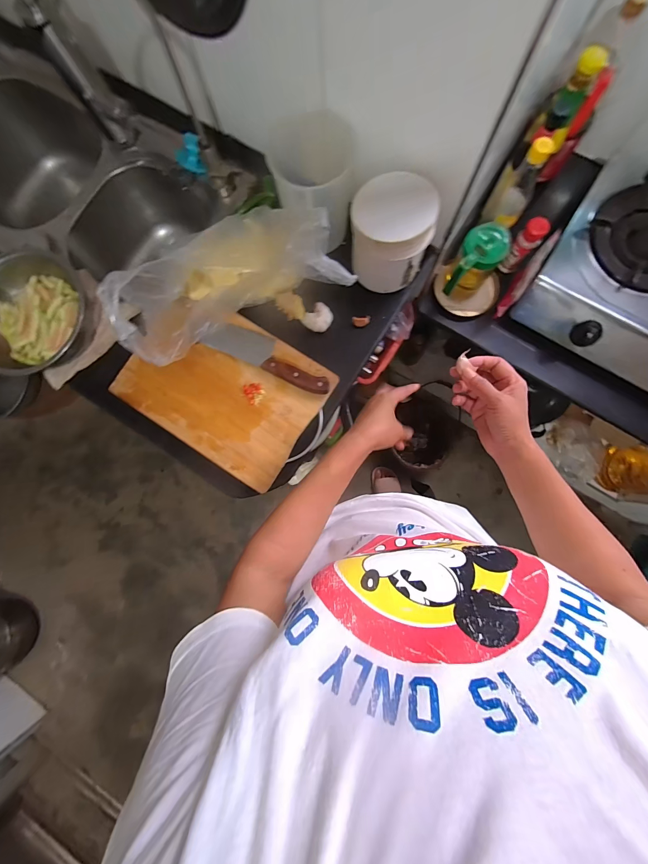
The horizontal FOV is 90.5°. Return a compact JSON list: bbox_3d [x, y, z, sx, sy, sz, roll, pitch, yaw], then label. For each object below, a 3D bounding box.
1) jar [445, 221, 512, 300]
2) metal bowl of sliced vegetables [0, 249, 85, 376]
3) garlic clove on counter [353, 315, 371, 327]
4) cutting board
[{"bbox_3d":[0.306,-0.347,0.691,0.108,0.155,0.080,-41,83,-2],"label":"jar"},{"bbox_3d":[-0.538,-0.210,0.570,0.178,0.067,0.206,-6,83,2],"label":"metal bowl of sliced vegetables"},{"bbox_3d":[0.066,-0.197,0.572,0.032,0.019,0.013,7,84,4],"label":"garlic clove on counter"},{"bbox_3d":[-0.177,-0.084,0.566,0.331,0.022,0.240,32,86,6],"label":"cutting board"}]

